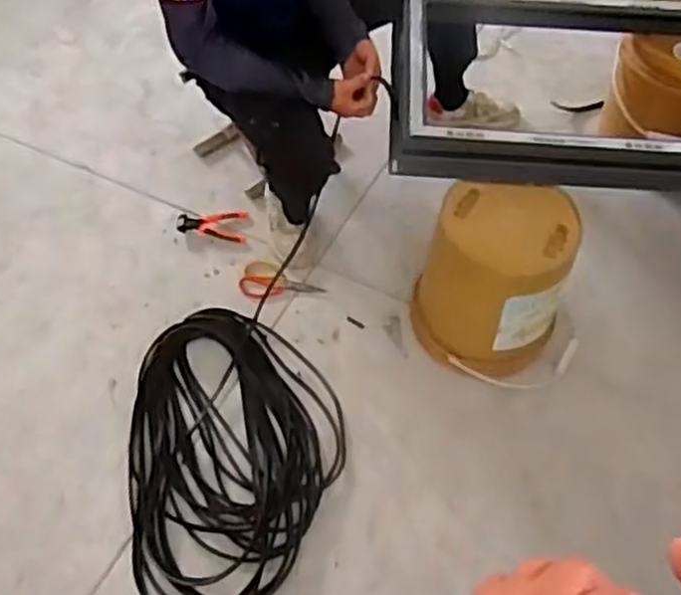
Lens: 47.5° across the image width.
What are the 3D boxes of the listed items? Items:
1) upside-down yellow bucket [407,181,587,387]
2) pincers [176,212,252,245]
[{"bbox_3d":[0.310,-0.020,1.588,0.284,0.365,0.270,1,55,-1],"label":"upside-down yellow bucket"},{"bbox_3d":[-0.312,-0.174,1.893,0.170,0.018,0.092,1,55,0],"label":"pincers"}]

